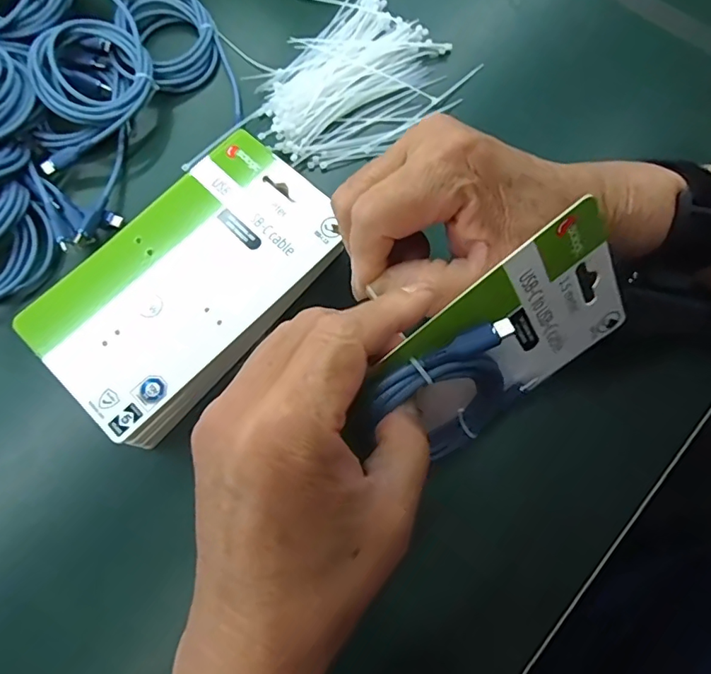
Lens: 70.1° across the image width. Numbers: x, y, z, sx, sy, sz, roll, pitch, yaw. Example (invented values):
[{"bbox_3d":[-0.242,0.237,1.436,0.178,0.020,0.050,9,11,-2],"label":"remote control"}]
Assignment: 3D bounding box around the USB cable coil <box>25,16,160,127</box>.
[{"bbox_3d":[-0.183,-0.186,0.350,0.076,0.013,0.076,2,82,-17],"label":"USB cable coil"}]

